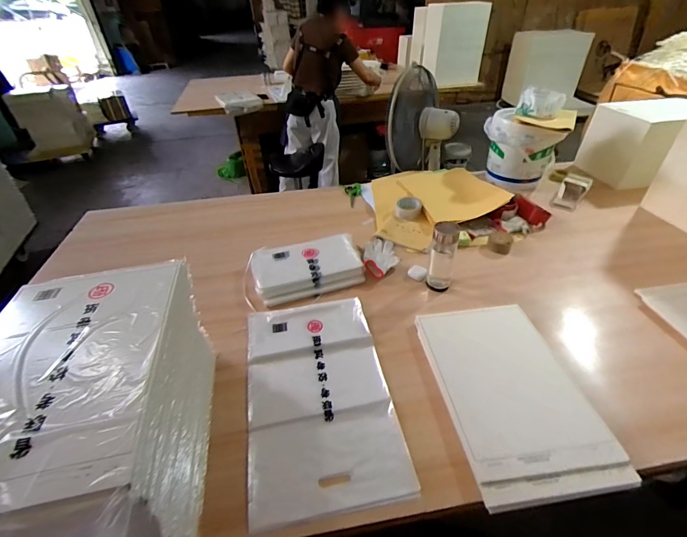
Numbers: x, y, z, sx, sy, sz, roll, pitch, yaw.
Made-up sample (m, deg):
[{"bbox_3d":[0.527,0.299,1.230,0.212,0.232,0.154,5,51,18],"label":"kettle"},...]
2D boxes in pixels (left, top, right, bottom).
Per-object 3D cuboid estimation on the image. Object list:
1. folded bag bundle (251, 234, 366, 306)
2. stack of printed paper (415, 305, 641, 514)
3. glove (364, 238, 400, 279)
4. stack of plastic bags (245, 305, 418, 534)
[{"bbox_3d":[-0.109,-0.003,1.051,0.317,0.046,0.213,-11,40,-10],"label":"folded bag bundle"},{"bbox_3d":[0.335,0.243,0.724,0.260,0.030,0.412,-9,38,-3],"label":"stack of printed paper"},{"bbox_3d":[0.120,-0.040,1.115,0.111,0.046,0.212,2,28,9],"label":"glove"},{"bbox_3d":[-0.055,0.252,0.760,0.288,0.019,0.492,-11,40,-6],"label":"stack of plastic bags"}]

